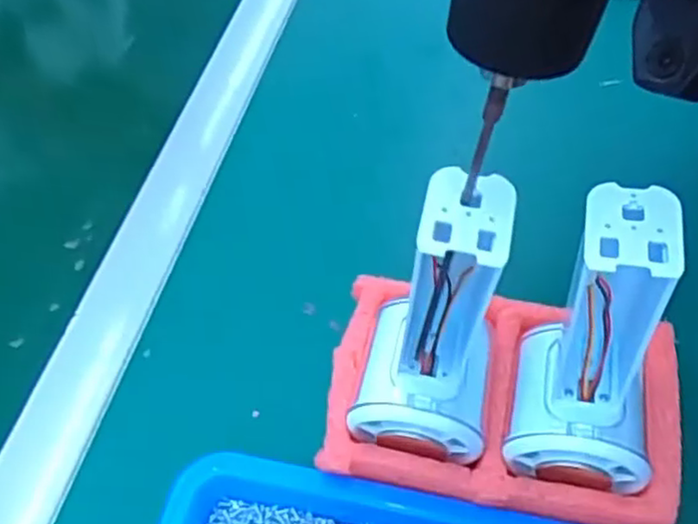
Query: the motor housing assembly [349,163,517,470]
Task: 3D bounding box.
[{"bbox_3d":[0.028,0.028,0.257,0.053,0.146,0.056,4,56,6],"label":"motor housing assembly"}]

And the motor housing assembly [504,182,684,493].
[{"bbox_3d":[0.090,0.035,0.245,0.049,0.136,0.056,11,57,11],"label":"motor housing assembly"}]

